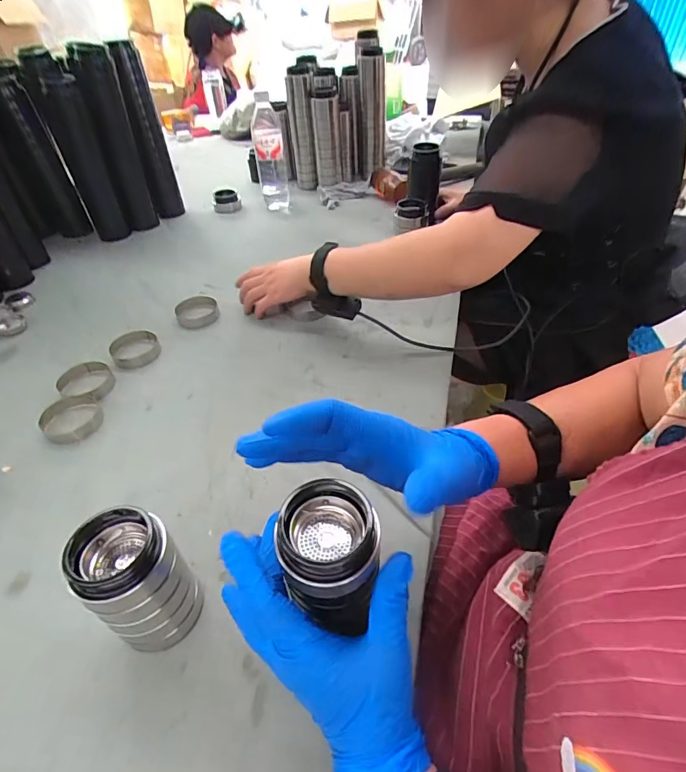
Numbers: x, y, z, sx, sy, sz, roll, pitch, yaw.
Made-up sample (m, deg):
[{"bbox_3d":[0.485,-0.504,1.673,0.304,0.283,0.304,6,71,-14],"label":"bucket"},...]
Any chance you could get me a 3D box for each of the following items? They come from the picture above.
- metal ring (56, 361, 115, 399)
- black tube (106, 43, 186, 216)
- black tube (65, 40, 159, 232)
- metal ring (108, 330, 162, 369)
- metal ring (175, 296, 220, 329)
[{"bbox_3d":[-0.338,-0.010,0.566,0.064,0.012,0.065,-1,42,0],"label":"metal ring"},{"bbox_3d":[-0.409,-0.522,0.909,0.061,0.309,0.062,-18,46,-16],"label":"black tube"},{"bbox_3d":[-0.449,-0.481,0.865,0.068,0.314,0.068,-17,46,-15],"label":"black tube"},{"bbox_3d":[-0.299,-0.054,0.617,0.063,0.017,0.069,-1,42,0],"label":"metal ring"},{"bbox_3d":[-0.234,-0.121,0.690,0.065,0.017,0.064,-11,43,-11],"label":"metal ring"}]

